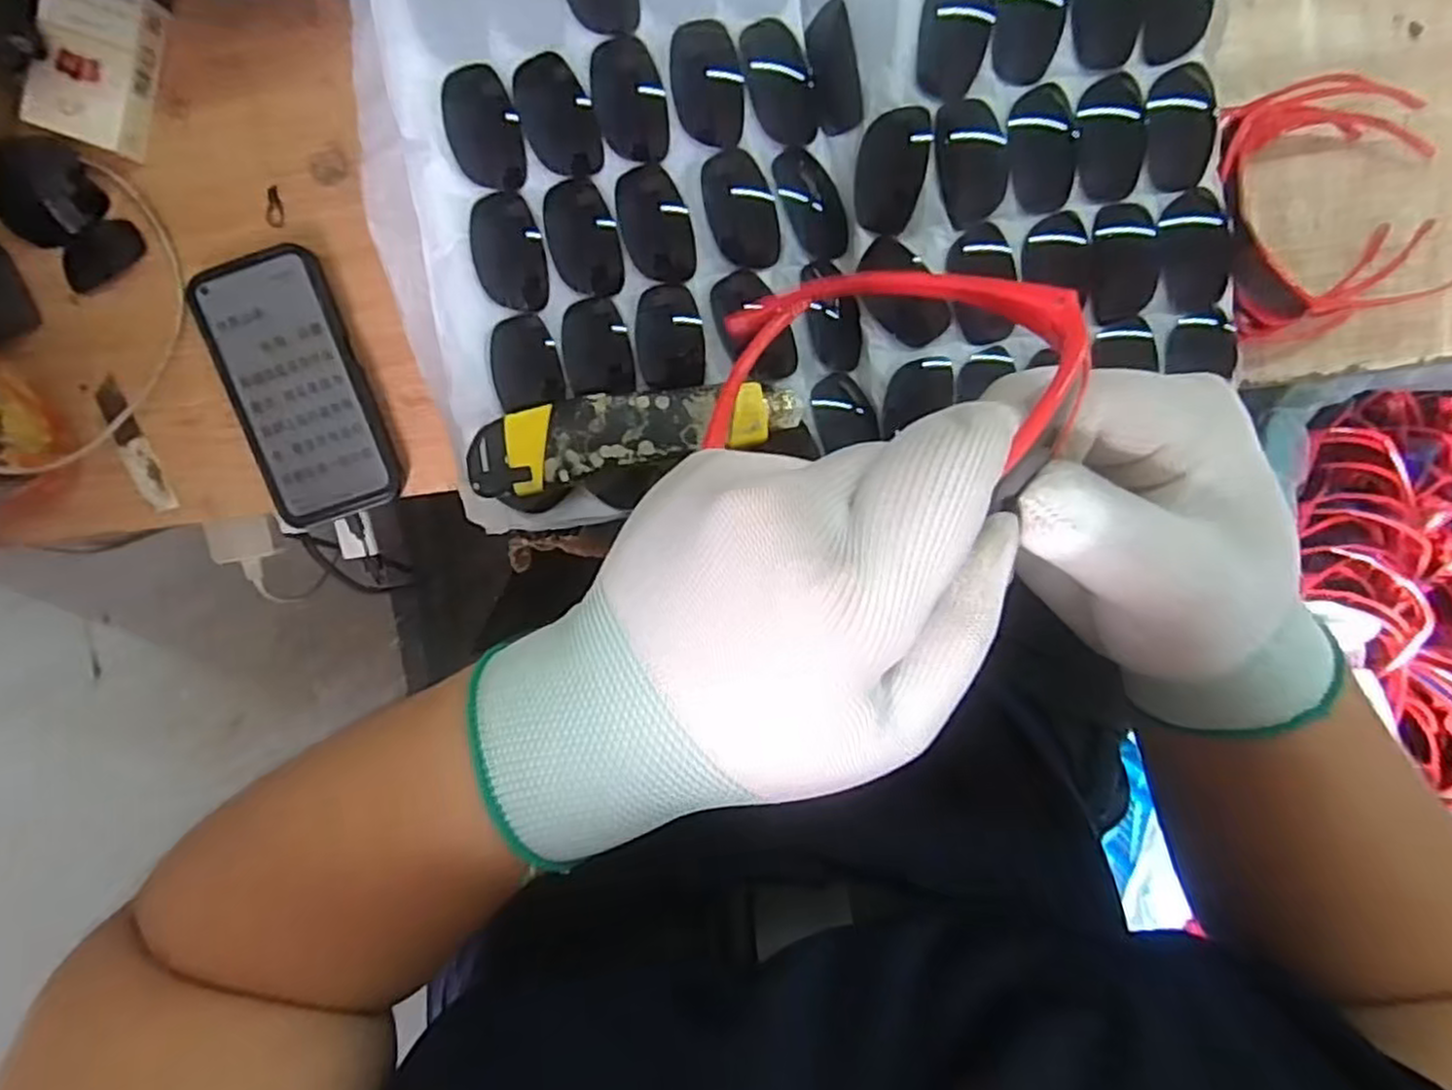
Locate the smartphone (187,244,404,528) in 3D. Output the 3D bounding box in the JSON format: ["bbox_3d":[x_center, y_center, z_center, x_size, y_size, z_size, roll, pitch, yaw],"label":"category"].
[{"bbox_3d":[-0.269,-0.099,0.467,0.081,0.013,0.164,-18,99,2],"label":"smartphone"}]

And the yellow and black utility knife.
[{"bbox_3d":[-0.043,-0.055,0.354,0.155,0.018,0.037,-11,99,1],"label":"yellow and black utility knife"}]

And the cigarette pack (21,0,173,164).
[{"bbox_3d":[-0.366,-0.280,0.432,0.059,0.024,0.088,18,98,-3],"label":"cigarette pack"}]

